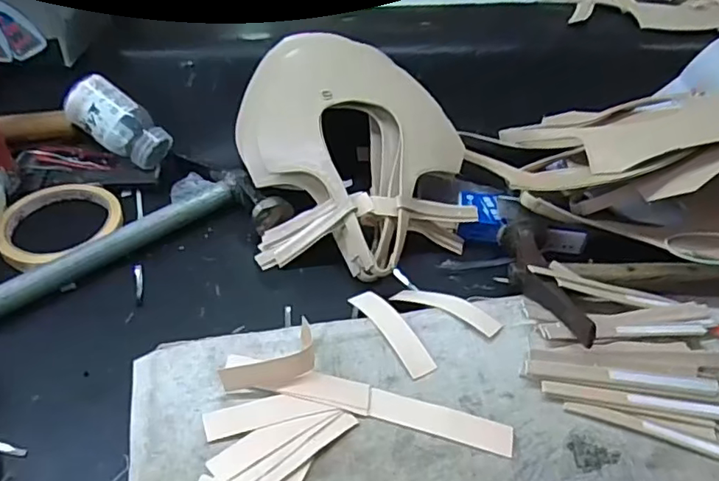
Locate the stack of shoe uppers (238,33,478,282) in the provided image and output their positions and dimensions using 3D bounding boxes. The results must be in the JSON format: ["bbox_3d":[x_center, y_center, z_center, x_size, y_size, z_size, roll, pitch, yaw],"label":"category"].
[{"bbox_3d":[-0.007,-0.086,0.502,0.187,0.075,0.261,-8,45,-12],"label":"stack of shoe uppers"}]

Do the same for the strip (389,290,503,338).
[{"bbox_3d":[0.060,0.046,0.404,0.082,0.008,0.020,18,47,38],"label":"strip"}]

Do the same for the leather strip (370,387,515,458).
[{"bbox_3d":[0.047,0.104,0.334,0.084,0.004,0.018,14,45,11],"label":"leather strip"}]

